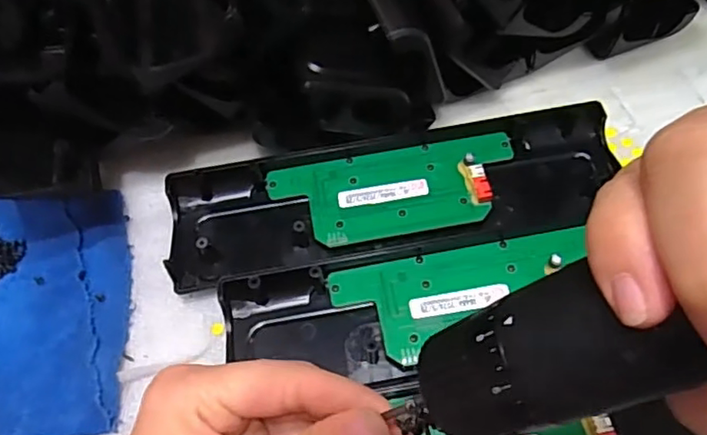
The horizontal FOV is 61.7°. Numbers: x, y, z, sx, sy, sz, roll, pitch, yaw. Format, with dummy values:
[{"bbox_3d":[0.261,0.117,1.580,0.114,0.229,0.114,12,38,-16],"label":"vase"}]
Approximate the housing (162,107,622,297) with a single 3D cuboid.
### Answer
[{"bbox_3d":[0.022,-0.012,0.324,0.241,0.015,0.071,-9,59,-1],"label":"housing"}]

